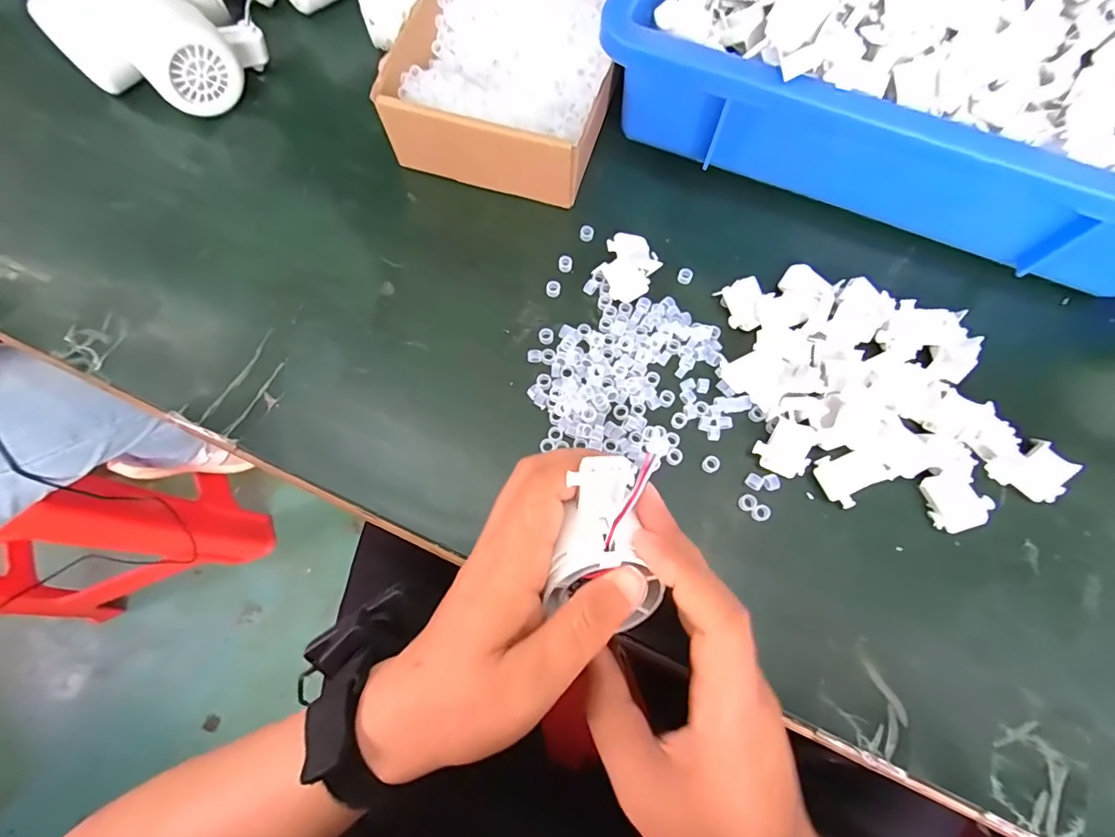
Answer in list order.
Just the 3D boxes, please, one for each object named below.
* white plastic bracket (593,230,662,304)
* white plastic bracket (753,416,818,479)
[{"bbox_3d":[0.045,-0.097,0.319,0.036,0.009,0.046,28,79,7],"label":"white plastic bracket"},{"bbox_3d":[0.130,0.016,0.283,0.029,0.005,0.031,24,79,6],"label":"white plastic bracket"}]

